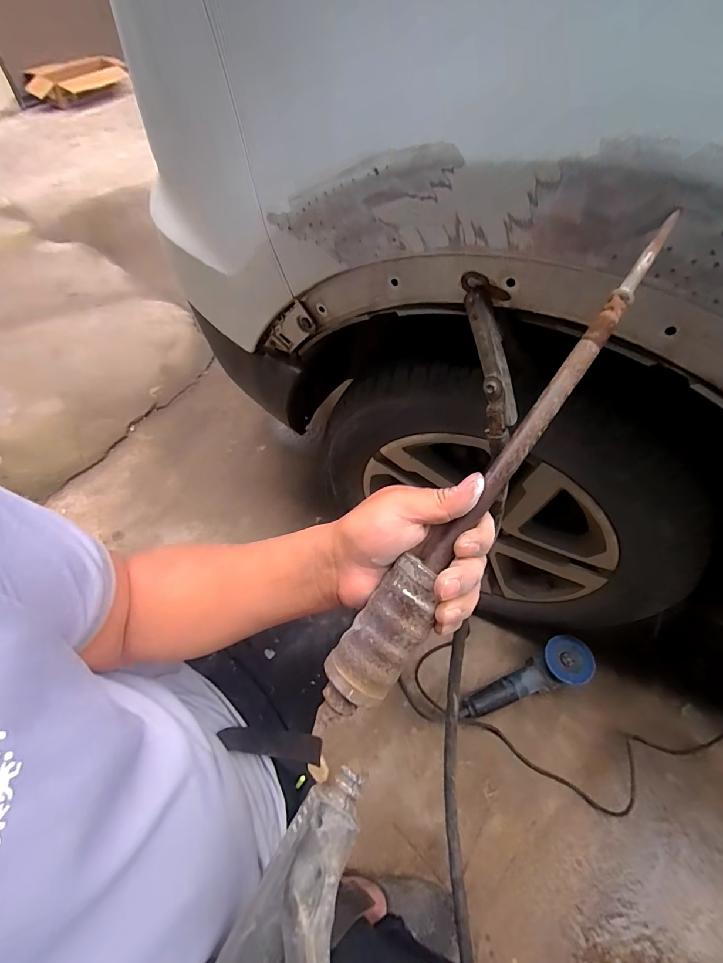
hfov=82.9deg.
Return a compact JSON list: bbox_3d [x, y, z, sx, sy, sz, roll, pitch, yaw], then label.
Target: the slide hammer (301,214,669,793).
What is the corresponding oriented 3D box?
[{"bbox_3d":[0.085,0.016,0.298,0.043,0.041,0.435,35,88,19],"label":"slide hammer"}]

